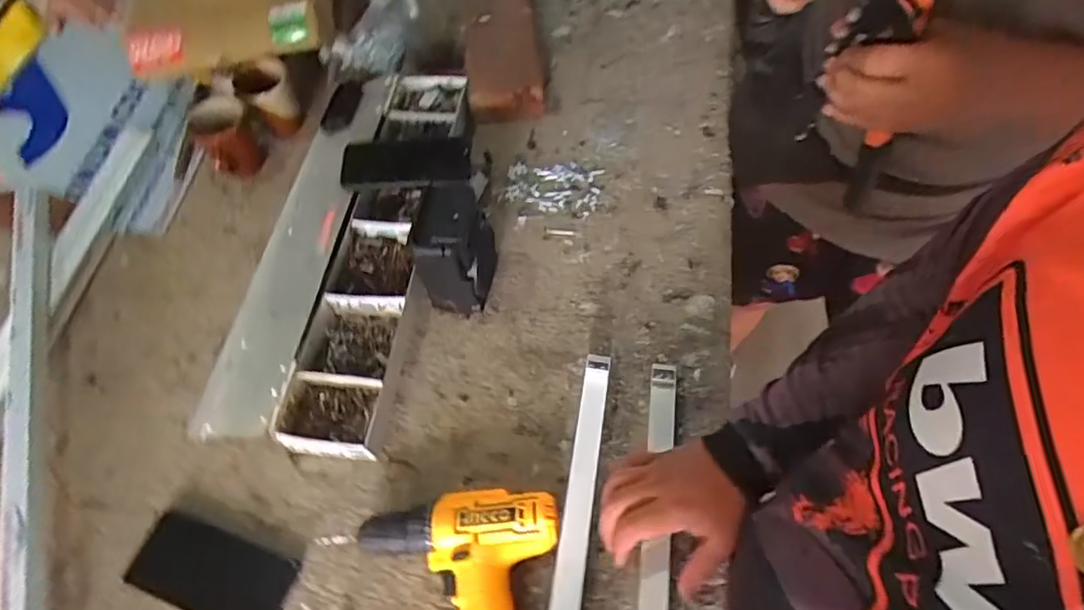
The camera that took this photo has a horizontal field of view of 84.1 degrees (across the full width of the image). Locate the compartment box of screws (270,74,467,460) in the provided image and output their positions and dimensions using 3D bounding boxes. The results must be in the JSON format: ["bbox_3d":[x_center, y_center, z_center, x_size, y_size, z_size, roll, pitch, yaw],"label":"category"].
[{"bbox_3d":[-0.194,-0.087,0.762,0.128,0.058,0.552,5,61,7],"label":"compartment box of screws"}]

